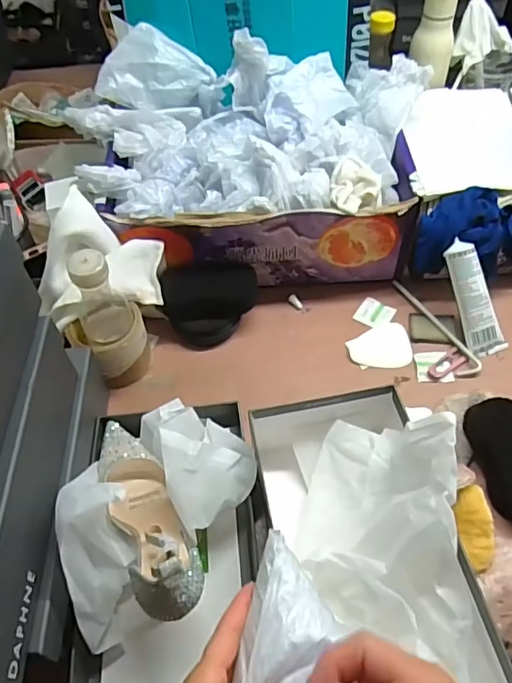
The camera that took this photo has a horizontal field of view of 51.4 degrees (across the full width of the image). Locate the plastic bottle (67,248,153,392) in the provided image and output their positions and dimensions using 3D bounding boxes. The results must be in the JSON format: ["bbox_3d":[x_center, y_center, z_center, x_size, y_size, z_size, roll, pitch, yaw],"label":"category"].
[{"bbox_3d":[-0.173,-0.022,0.614,0.083,0.184,0.063,-23,56,-13],"label":"plastic bottle"}]

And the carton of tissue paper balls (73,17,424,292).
[{"bbox_3d":[-0.005,-0.254,0.747,0.452,0.193,0.304,0,54,3],"label":"carton of tissue paper balls"}]

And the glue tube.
[{"bbox_3d":[0.276,-0.054,0.671,0.048,0.022,0.146,-19,95,-11],"label":"glue tube"}]

